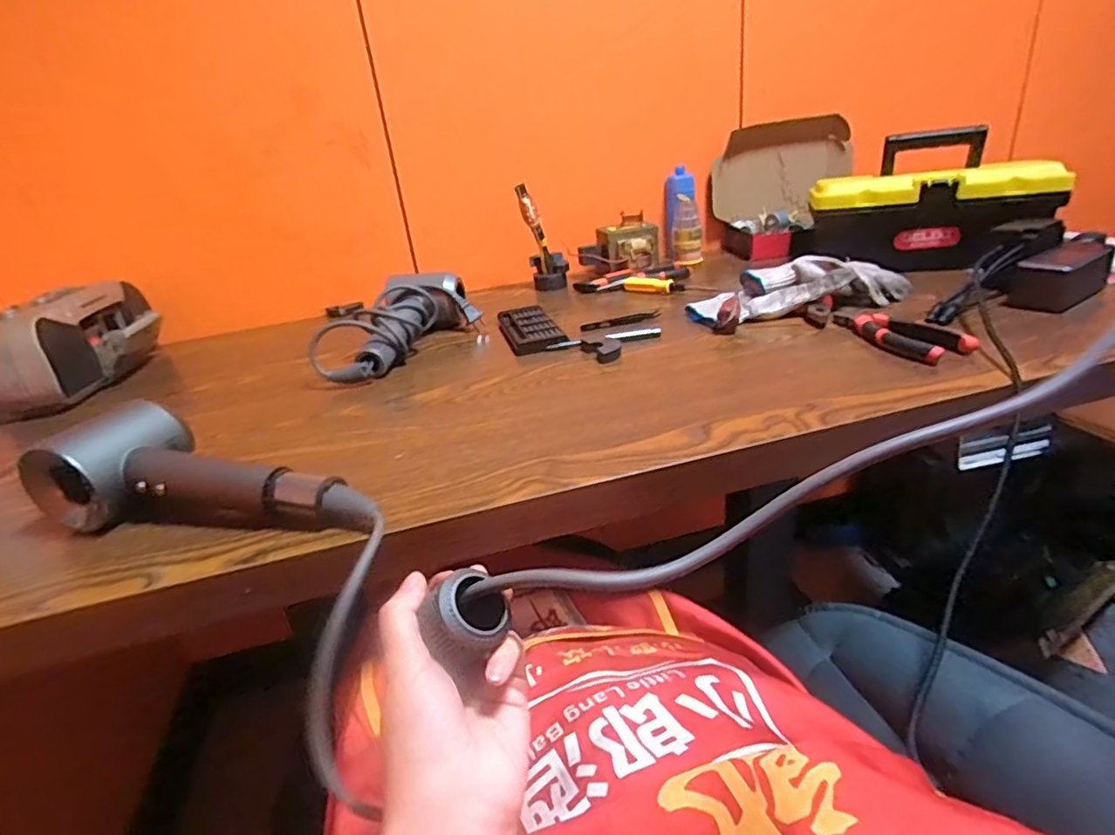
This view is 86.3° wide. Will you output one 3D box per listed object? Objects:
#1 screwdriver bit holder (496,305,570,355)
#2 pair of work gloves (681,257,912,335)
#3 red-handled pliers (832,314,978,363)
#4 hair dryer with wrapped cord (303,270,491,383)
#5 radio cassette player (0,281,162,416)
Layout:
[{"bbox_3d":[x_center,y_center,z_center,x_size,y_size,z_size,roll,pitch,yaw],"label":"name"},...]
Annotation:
[{"bbox_3d":[-0.036,-0.116,0.771,0.065,0.020,0.143,-13,26,-11],"label":"screwdriver bit holder"},{"bbox_3d":[0.294,-0.164,0.743,0.256,0.056,0.128,-9,26,-3],"label":"pair of work gloves"},{"bbox_3d":[0.346,-0.090,0.616,0.051,0.014,0.149,-14,26,-13],"label":"red-handled pliers"},{"bbox_3d":[-0.207,-0.116,0.749,0.115,0.076,0.251,10,31,33],"label":"hair dryer with wrapped cord"},{"bbox_3d":[-0.596,-0.102,0.745,0.104,0.105,0.240,-8,26,-1],"label":"radio cassette player"}]

